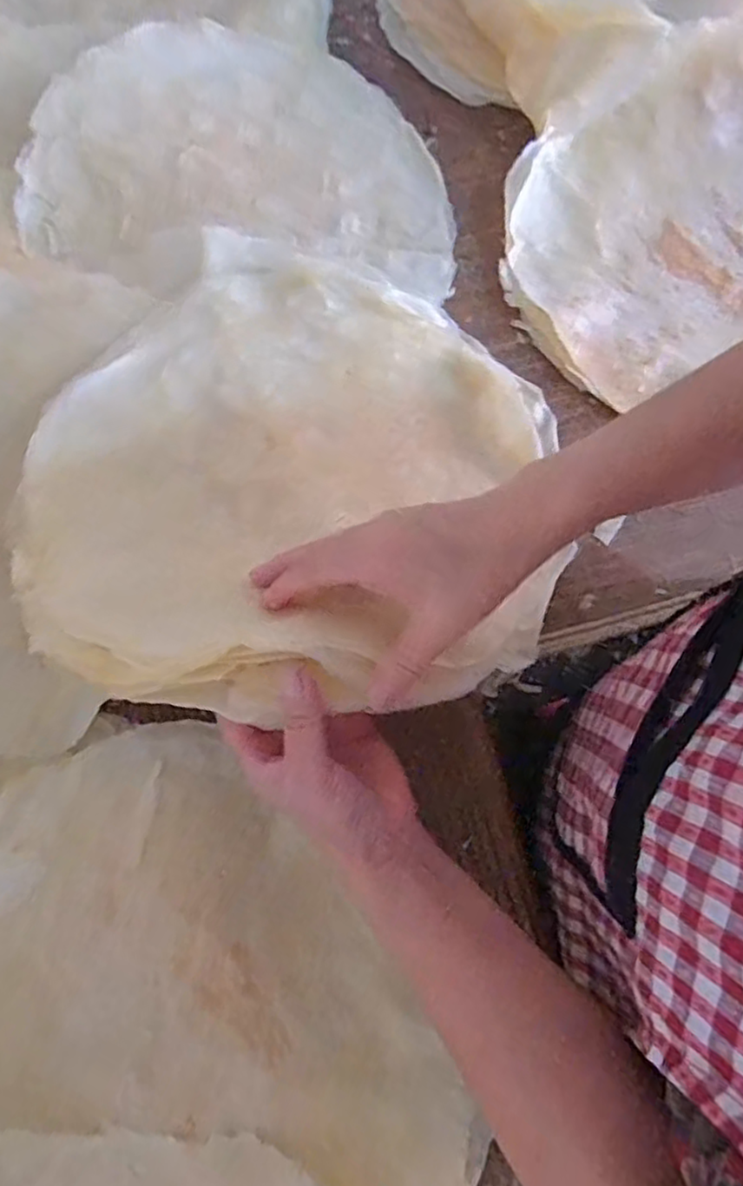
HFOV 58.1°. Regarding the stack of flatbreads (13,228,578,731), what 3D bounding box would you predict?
[{"bbox_3d":[-0.048,-0.097,0.422,0.319,0.121,0.345,6,74,3],"label":"stack of flatbreads"}]

